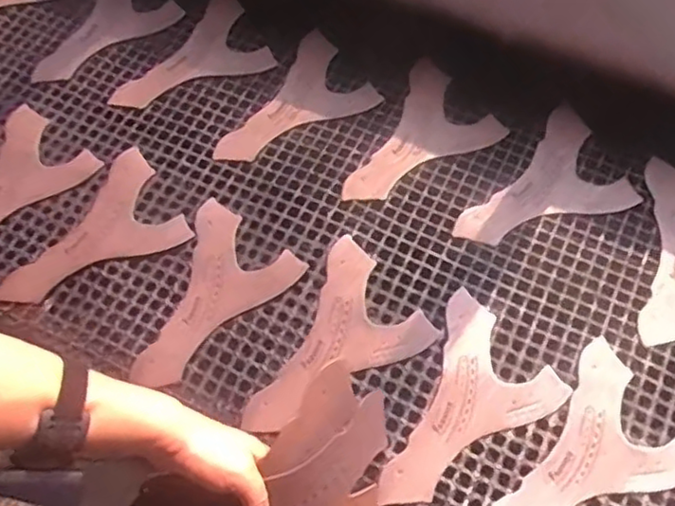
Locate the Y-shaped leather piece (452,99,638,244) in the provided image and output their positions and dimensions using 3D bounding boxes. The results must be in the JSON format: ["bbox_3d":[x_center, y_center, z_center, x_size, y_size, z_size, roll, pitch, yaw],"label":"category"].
[{"bbox_3d":[0.232,-0.080,0.799,0.218,0.007,0.147,-24,67,-11],"label":"Y-shaped leather piece"}]

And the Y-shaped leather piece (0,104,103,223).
[{"bbox_3d":[-0.383,-0.077,0.808,0.137,0.014,0.227,11,61,14],"label":"Y-shaped leather piece"}]

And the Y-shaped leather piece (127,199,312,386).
[{"bbox_3d":[-0.157,0.048,0.741,0.146,0.010,0.208,34,69,23],"label":"Y-shaped leather piece"}]

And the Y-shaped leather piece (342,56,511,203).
[{"bbox_3d":[0.081,-0.148,0.830,0.219,0.009,0.149,-33,63,-17],"label":"Y-shaped leather piece"}]

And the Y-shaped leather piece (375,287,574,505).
[{"bbox_3d":[0.111,0.155,0.678,0.216,0.005,0.149,-38,68,-17],"label":"Y-shaped leather piece"}]

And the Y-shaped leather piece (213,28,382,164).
[{"bbox_3d":[-0.072,-0.197,0.867,0.218,0.007,0.146,-31,66,-14],"label":"Y-shaped leather piece"}]

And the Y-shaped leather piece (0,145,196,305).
[{"bbox_3d":[-0.301,-0.024,0.781,0.214,0.008,0.149,-31,66,-14],"label":"Y-shaped leather piece"}]

